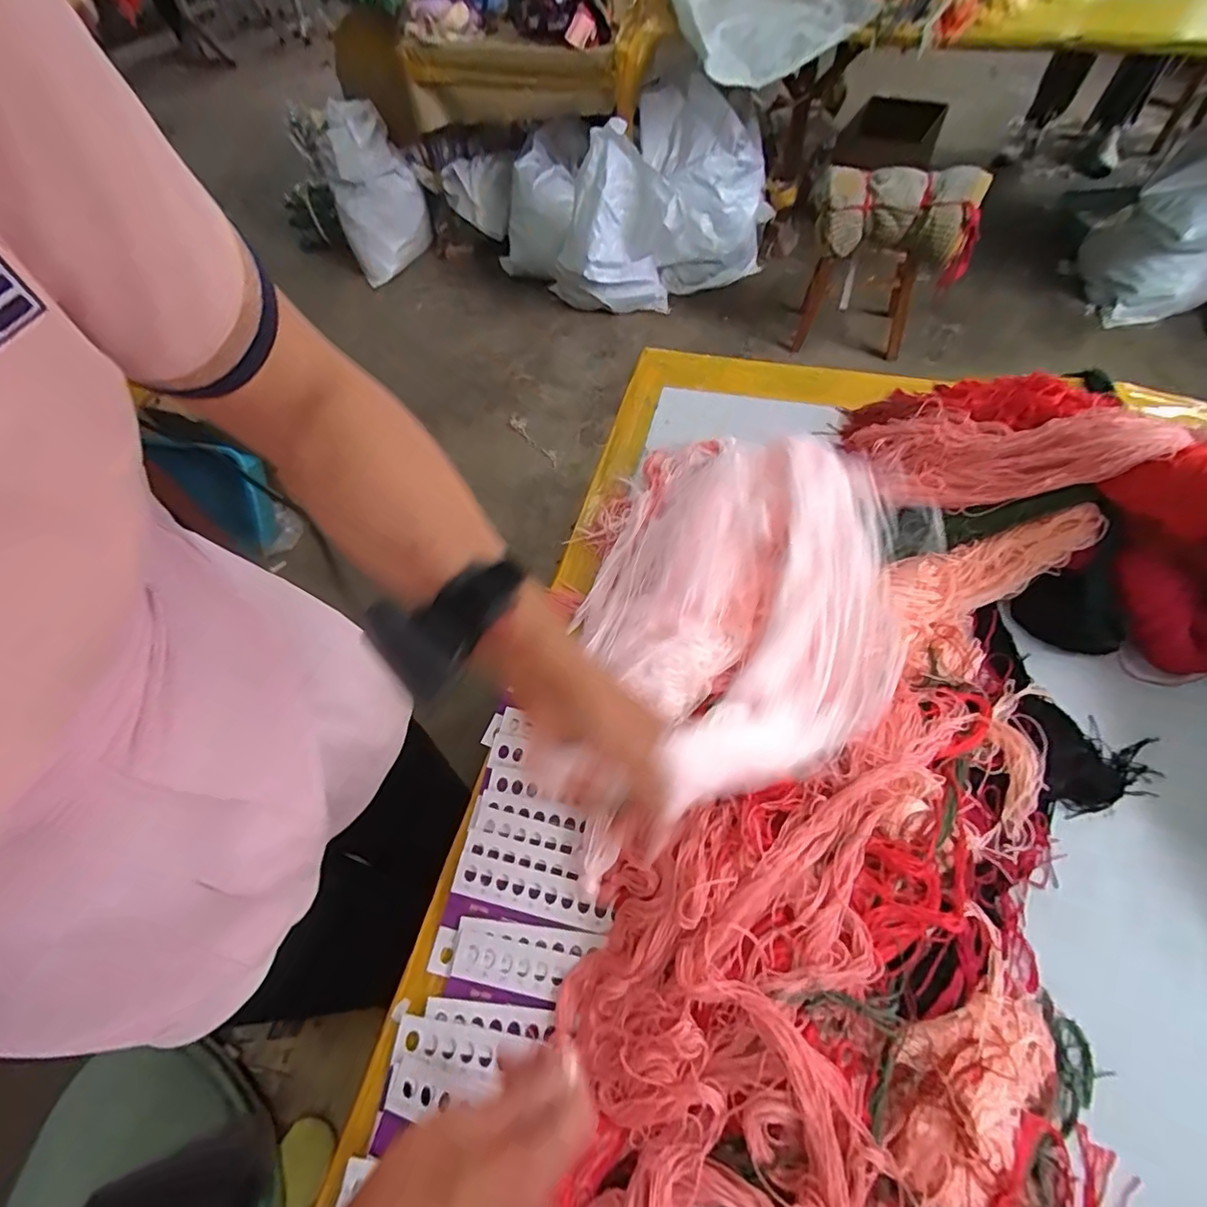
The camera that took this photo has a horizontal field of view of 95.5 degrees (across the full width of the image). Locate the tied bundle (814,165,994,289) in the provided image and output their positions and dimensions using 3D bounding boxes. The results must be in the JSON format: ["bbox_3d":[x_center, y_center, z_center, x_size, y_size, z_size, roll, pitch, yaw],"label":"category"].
[{"bbox_3d":[0.718,-0.954,1.379,0.407,0.206,0.178,28,64,19],"label":"tied bundle"}]

